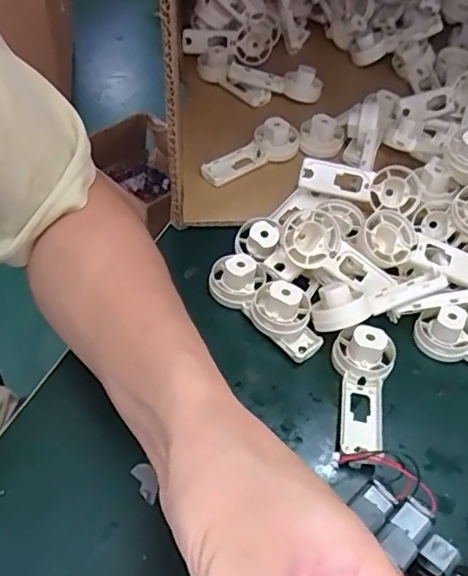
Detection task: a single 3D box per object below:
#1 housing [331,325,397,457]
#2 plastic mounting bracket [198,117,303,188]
[{"bbox_3d":[0.082,0.065,0.349,0.039,0.019,0.079,9,62,1],"label":"housing"},{"bbox_3d":[0.015,-0.116,0.473,0.090,0.028,0.030,-31,59,-13],"label":"plastic mounting bracket"}]

